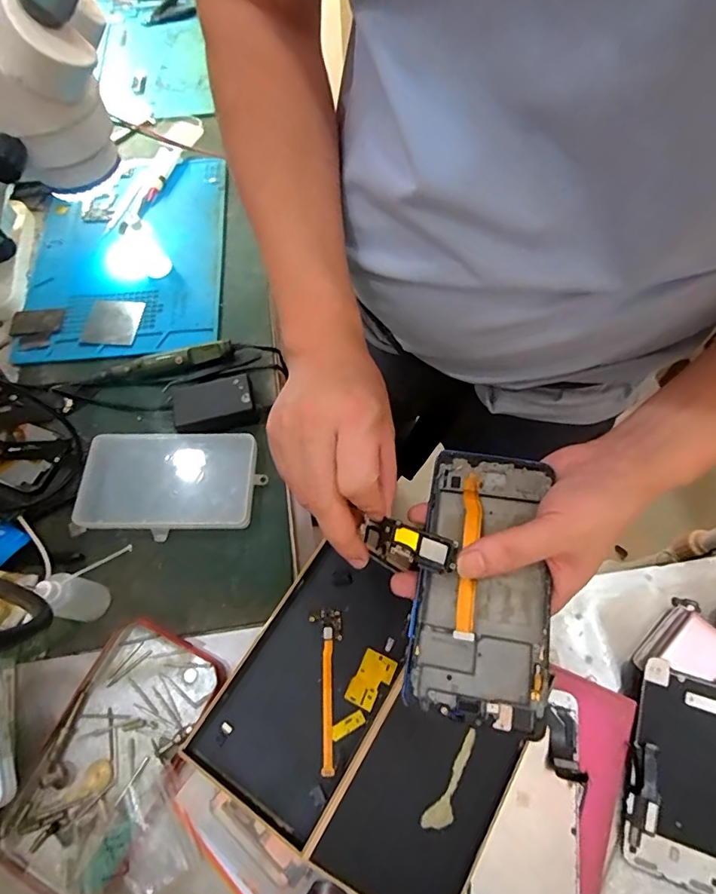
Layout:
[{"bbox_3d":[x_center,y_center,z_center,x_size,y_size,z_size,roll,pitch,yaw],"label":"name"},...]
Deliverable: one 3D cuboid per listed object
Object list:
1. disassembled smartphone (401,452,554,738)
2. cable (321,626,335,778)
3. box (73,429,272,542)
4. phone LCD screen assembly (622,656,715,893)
[{"bbox_3d":[0.072,0.074,0.279,0.072,0.012,0.152,7,68,6],"label":"disassembled smartphone"},{"bbox_3d":[-0.022,0.184,0.350,0.008,0.004,0.095,-2,66,1],"label":"cable"},{"bbox_3d":[-0.197,0.034,0.496,0.180,0.020,0.104,-2,63,1],"label":"box"},{"bbox_3d":[0.242,0.240,0.355,0.068,0.008,0.137,15,74,11],"label":"phone LCD screen assembly"}]

